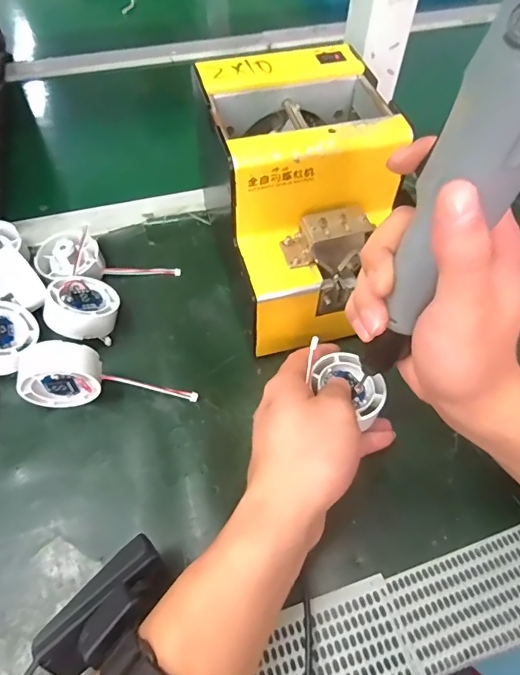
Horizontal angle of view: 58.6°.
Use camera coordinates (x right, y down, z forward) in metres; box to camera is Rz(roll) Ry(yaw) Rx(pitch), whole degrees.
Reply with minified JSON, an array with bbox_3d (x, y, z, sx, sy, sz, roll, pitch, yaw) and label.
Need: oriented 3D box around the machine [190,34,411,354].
[{"bbox_3d":[0.036,-0.098,0.359,0.119,0.149,0.178,-11,56,-9],"label":"machine"}]

